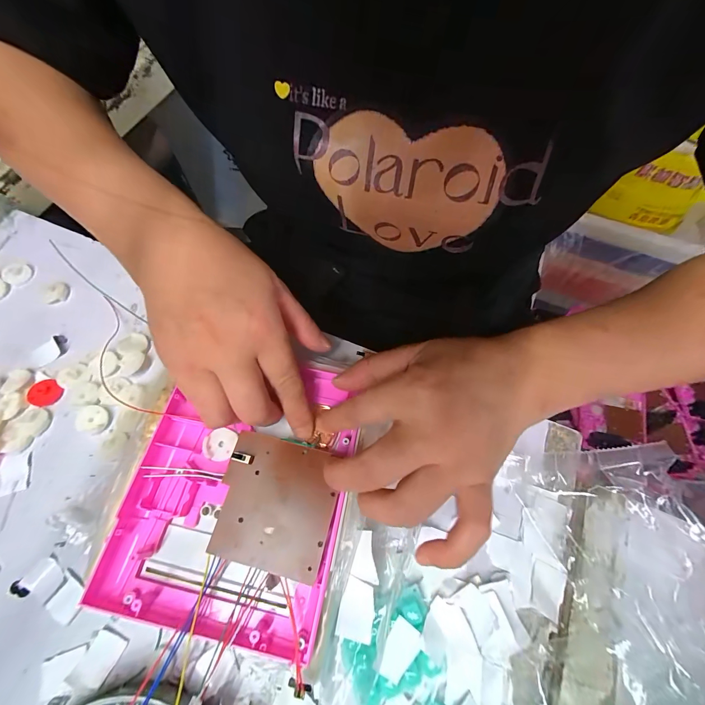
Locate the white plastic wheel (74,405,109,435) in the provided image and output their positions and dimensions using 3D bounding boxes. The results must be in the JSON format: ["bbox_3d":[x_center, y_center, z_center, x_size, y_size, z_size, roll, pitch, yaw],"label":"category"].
[{"bbox_3d":[-0.209,0.054,0.255,0.022,0.007,0.022,0,68,1],"label":"white plastic wheel"}]

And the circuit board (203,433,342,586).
[{"bbox_3d":[-0.048,0.093,0.198,0.071,0.006,0.071,13,68,6],"label":"circuit board"}]

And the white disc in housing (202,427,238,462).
[{"bbox_3d":[-0.094,0.065,0.224,0.021,0.004,0.021,0,68,1],"label":"white disc in housing"}]

